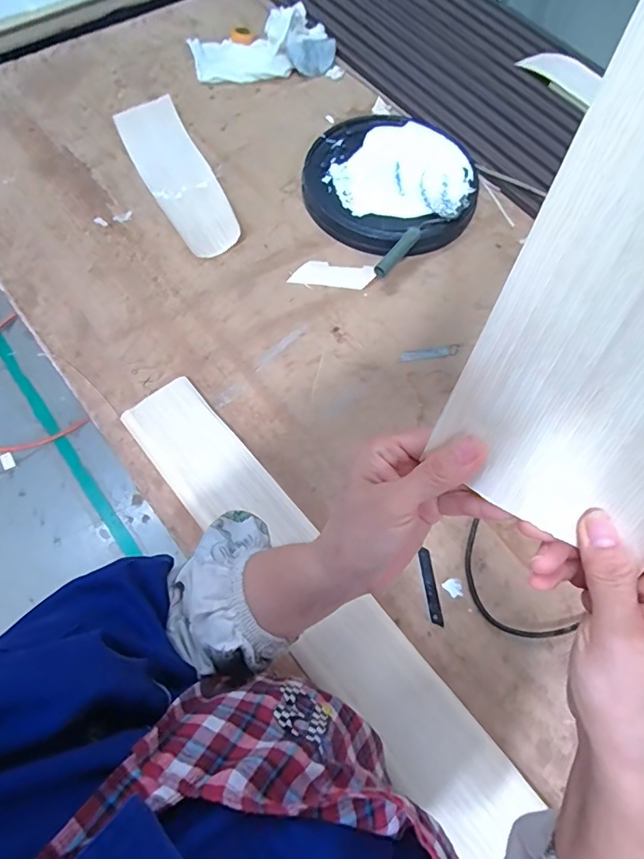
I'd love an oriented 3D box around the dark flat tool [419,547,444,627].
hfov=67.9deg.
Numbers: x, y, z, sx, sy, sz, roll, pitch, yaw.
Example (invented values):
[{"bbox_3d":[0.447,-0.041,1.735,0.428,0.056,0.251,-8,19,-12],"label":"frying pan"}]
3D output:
[{"bbox_3d":[0.143,0.206,0.627,0.017,0.005,0.095,-7,68,-5],"label":"dark flat tool"}]

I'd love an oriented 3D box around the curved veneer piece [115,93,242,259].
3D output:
[{"bbox_3d":[-0.259,-0.467,0.877,0.121,0.031,0.370,-28,71,-13],"label":"curved veneer piece"}]

